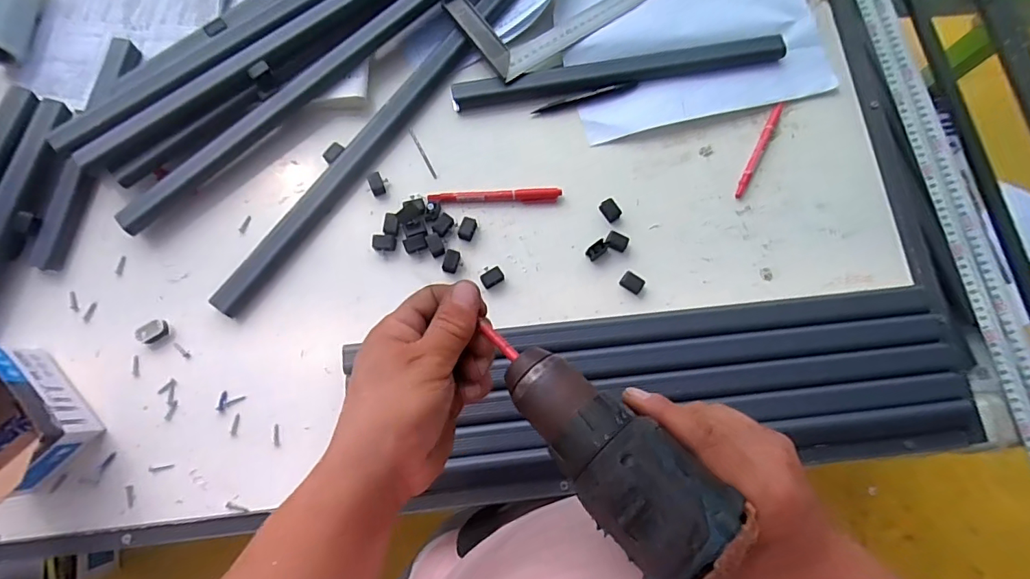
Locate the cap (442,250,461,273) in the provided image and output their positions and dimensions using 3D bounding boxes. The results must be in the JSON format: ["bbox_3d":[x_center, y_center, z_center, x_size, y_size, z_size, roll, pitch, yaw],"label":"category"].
[{"bbox_3d":[-0.065,-0.029,0.507,0.015,0.009,0.025,11,78,1],"label":"cap"}]

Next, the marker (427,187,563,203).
[{"bbox_3d":[-0.021,-0.098,0.524,0.137,0.009,0.014,-1,78,-2],"label":"marker"}]

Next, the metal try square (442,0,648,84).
[{"bbox_3d":[0.071,-0.351,0.573,0.288,0.021,0.116,-35,81,-8],"label":"metal try square"}]

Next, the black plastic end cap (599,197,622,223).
[{"bbox_3d":[0.101,-0.084,0.524,0.017,0.005,0.023,-33,81,-7],"label":"black plastic end cap"}]

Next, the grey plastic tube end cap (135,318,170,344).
[{"bbox_3d":[-0.349,0.042,0.481,0.028,0.009,0.017,-28,80,-7],"label":"grey plastic tube end cap"}]

